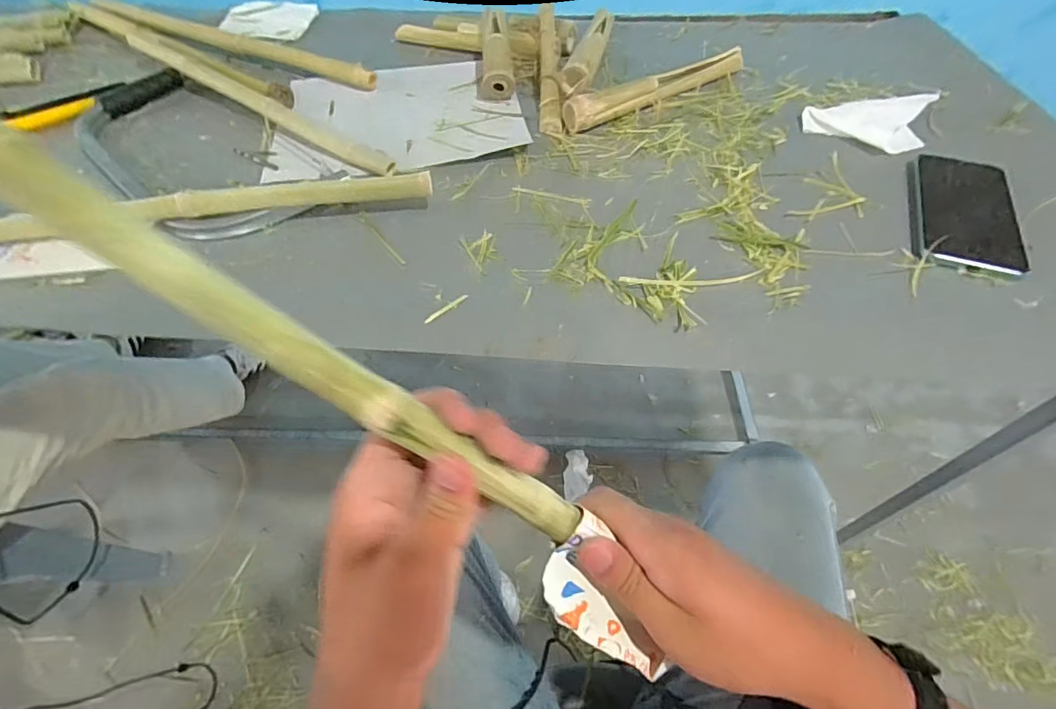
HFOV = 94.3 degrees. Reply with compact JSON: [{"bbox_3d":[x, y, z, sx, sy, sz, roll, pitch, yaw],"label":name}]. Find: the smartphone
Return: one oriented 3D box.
[{"bbox_3d":[0.392,-0.135,0.439,0.083,0.010,0.171,21,56,16],"label":"smartphone"}]

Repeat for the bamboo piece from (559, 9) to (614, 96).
[{"bbox_3d":[0.080,-0.397,0.623,0.035,0.027,0.228,11,54,9],"label":"bamboo piece"}]

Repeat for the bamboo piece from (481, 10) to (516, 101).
[{"bbox_3d":[-0.038,-0.373,0.596,0.036,0.032,0.142,-3,67,-2],"label":"bamboo piece"}]

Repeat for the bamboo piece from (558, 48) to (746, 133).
[{"bbox_3d":[0.150,-0.317,0.571,0.270,0.033,0.036,-30,58,-20],"label":"bamboo piece"}]

